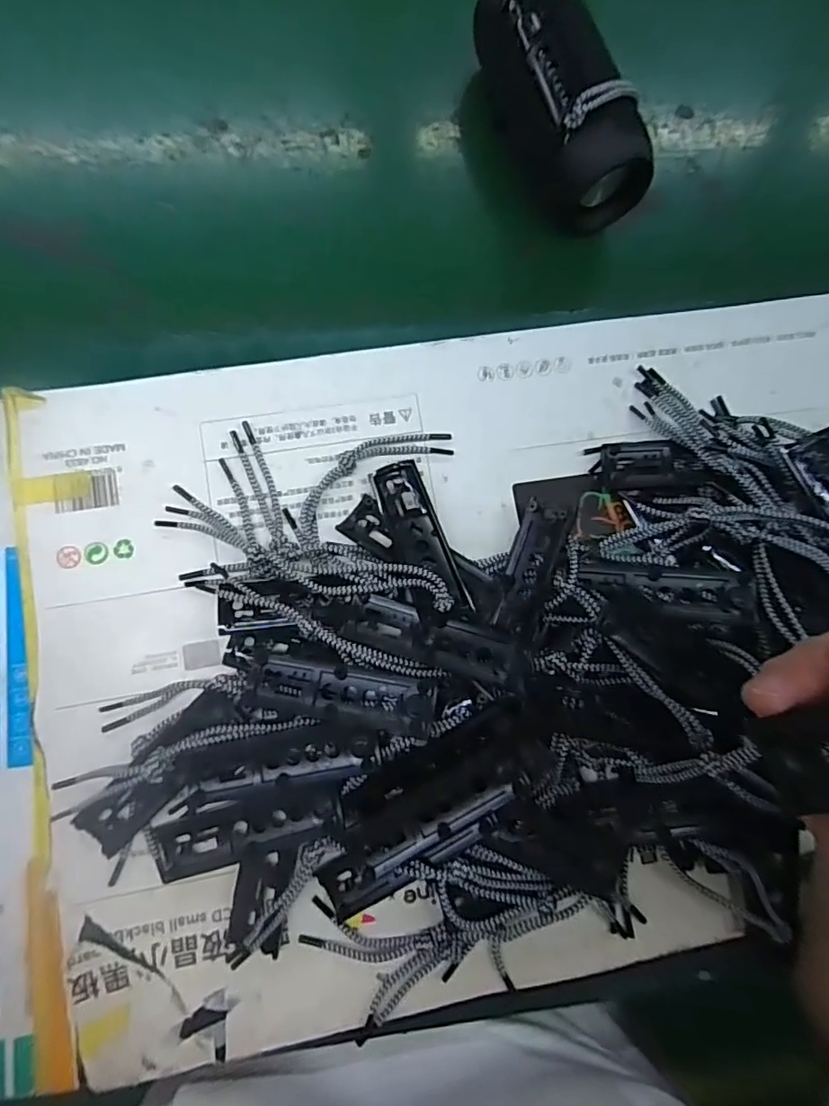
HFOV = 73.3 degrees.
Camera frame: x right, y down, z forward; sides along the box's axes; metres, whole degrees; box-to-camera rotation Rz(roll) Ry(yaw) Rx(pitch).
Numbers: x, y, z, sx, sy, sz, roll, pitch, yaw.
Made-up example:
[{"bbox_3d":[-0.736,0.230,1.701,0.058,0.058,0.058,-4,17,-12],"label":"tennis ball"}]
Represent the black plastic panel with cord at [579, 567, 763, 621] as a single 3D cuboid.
[{"bbox_3d":[0.133,0.019,0.299,0.087,0.011,0.024,8,80,19],"label":"black plastic panel with cord"}]

